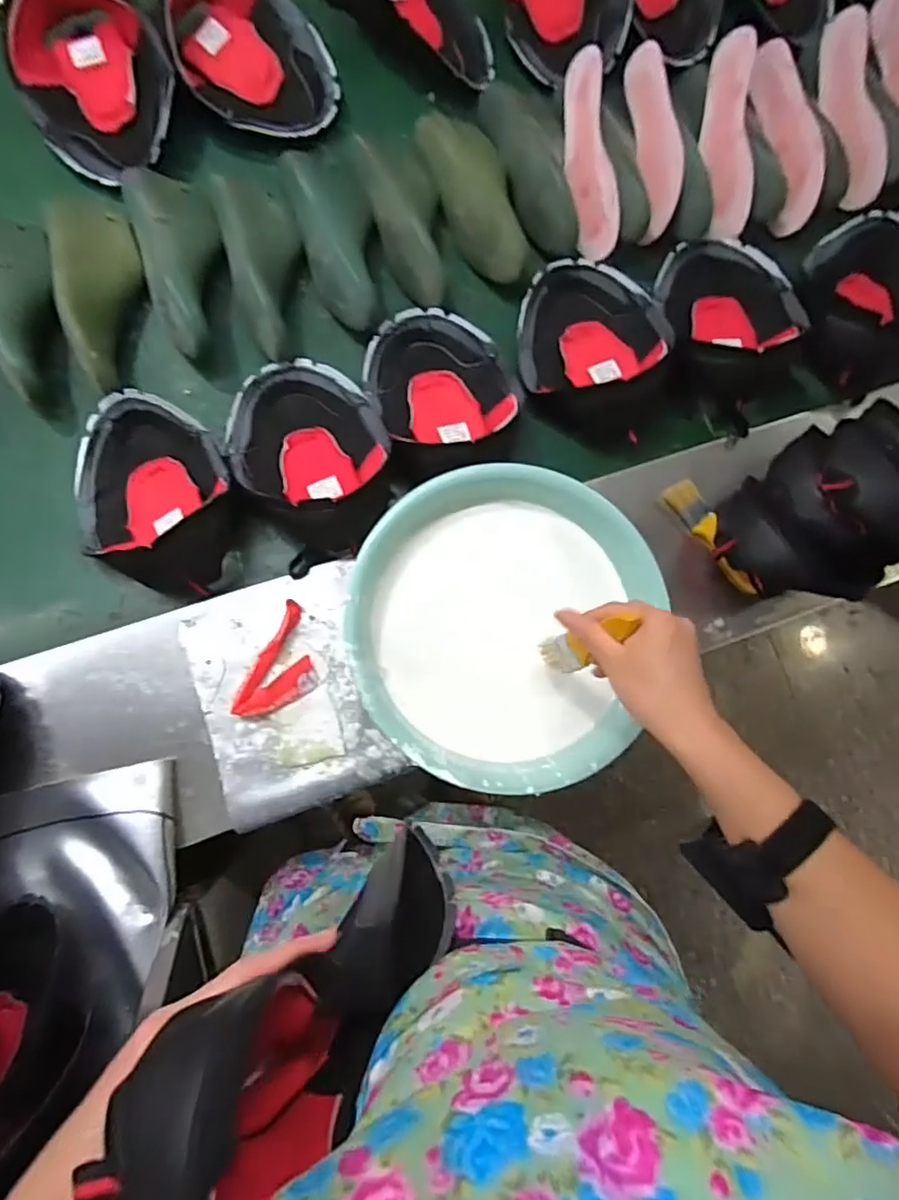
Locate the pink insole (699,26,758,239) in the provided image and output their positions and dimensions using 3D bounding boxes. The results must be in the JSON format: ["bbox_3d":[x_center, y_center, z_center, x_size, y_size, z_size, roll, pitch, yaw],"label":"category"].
[{"bbox_3d":[0.360,-0.590,0.772,0.038,0.055,0.219,-11,108,-5],"label":"pink insole"}]

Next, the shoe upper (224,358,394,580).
[{"bbox_3d":[-0.165,-0.161,0.687,0.175,0.119,0.237,-27,86,-11],"label":"shoe upper"}]

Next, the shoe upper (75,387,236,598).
[{"bbox_3d":[-0.326,-0.120,0.650,0.211,0.081,0.185,25,79,-4],"label":"shoe upper"}]

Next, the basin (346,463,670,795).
[{"bbox_3d":[0.046,0.021,0.613,0.282,0.118,0.298,1,82,-8],"label":"basin"}]

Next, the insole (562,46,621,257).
[{"bbox_3d":[0.176,-0.551,0.751,0.013,0.067,0.236,-12,93,-37],"label":"insole"}]

